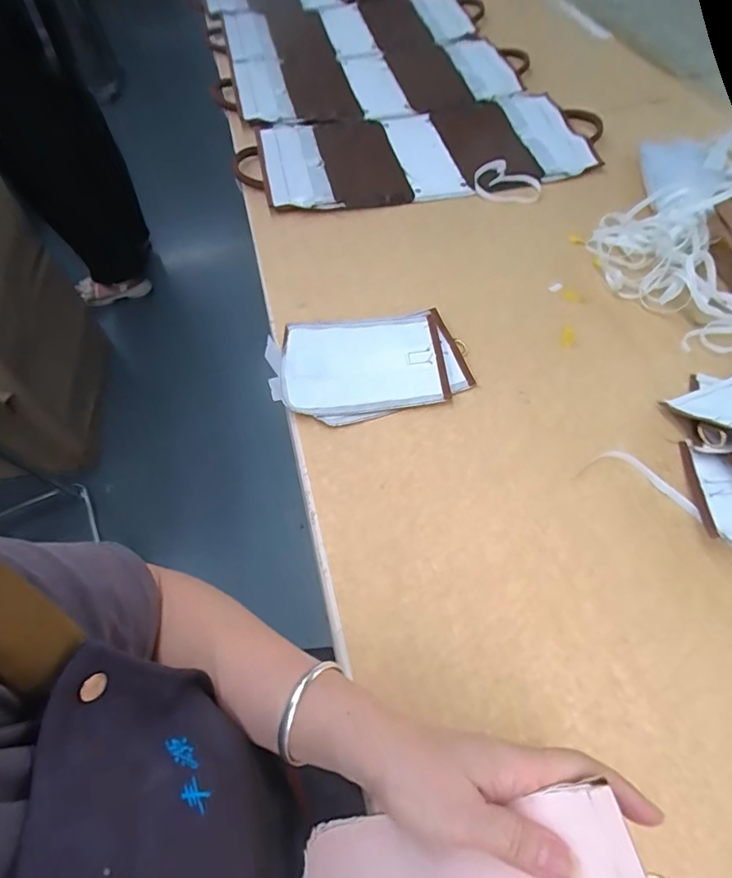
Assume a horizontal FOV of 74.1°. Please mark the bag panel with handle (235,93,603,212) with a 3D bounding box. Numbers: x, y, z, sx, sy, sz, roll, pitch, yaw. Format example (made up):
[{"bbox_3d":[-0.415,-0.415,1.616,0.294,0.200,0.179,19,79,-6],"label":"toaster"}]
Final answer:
[{"bbox_3d":[0.086,-0.478,0.781,0.561,0.031,0.240,-11,59,-6],"label":"bag panel with handle"}]

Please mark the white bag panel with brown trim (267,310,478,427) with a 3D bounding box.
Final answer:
[{"bbox_3d":[0.004,-0.091,0.553,0.220,0.028,0.144,-7,59,-4],"label":"white bag panel with brown trim"}]

